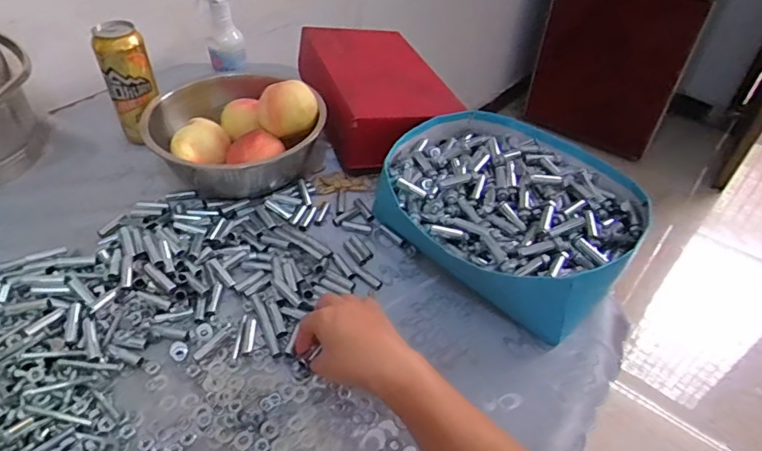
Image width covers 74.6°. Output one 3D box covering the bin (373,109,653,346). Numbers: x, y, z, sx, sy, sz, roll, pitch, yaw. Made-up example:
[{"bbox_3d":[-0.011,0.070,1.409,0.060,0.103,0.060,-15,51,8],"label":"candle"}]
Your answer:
[{"bbox_3d":[0.154,-0.022,0.621,0.294,0.090,0.264,32,51,27],"label":"bin"}]

